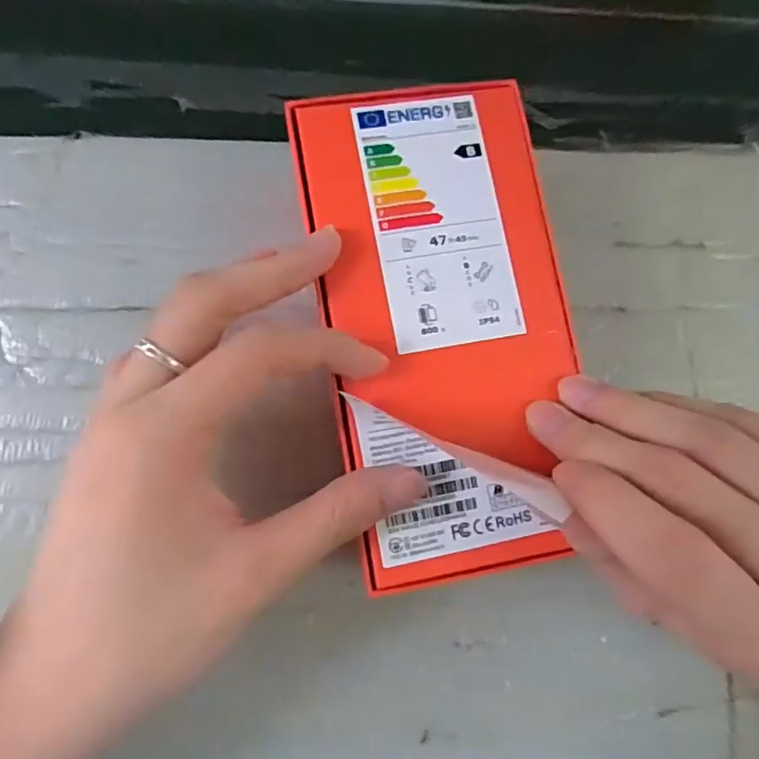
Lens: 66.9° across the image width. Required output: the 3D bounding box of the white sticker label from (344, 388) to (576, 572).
[{"bbox_3d":[0.027,0.030,0.199,0.063,0.006,0.057,-11,84,-7],"label":"white sticker label"}]

